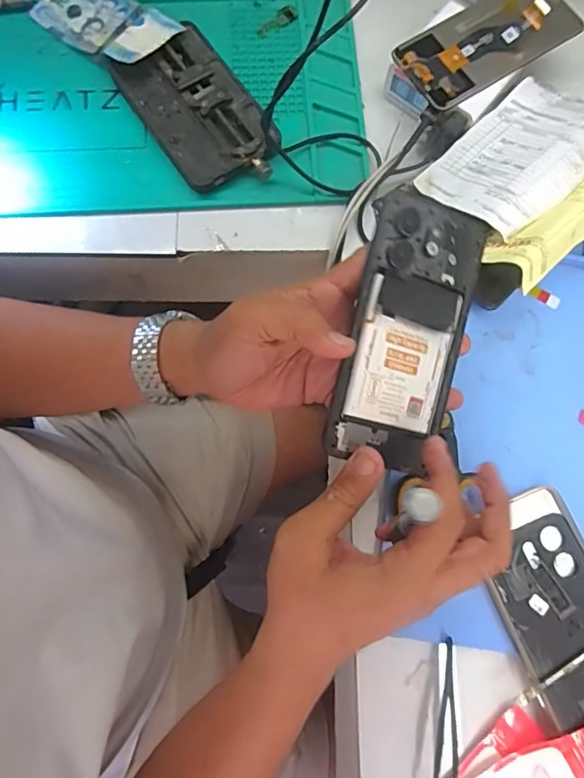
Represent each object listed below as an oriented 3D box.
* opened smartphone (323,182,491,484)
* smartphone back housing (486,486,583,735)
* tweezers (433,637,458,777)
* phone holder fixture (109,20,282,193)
[{"bbox_3d":[0.072,-0.034,0.307,0.075,0.004,0.163,15,88,-20],"label":"opened smartphone"},{"bbox_3d":[0.198,0.169,0.359,0.079,0.014,0.181,-20,79,-6],"label":"smartphone back housing"},{"bbox_3d":[0.104,0.234,0.342,0.019,0.011,0.116,2,78,-1],"label":"tweezers"},{"bbox_3d":[-0.079,-0.238,0.430,0.088,0.023,0.152,-33,81,-8],"label":"phone holder fixture"}]

